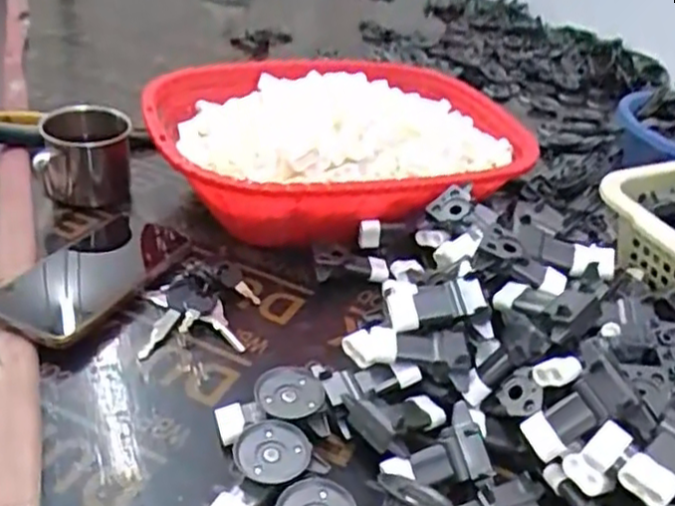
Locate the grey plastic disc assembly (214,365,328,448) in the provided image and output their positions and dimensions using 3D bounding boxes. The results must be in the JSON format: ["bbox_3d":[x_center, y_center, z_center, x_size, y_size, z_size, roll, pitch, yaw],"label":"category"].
[{"bbox_3d":[-0.041,0.099,0.449,0.067,0.028,0.041,-10,38,-23],"label":"grey plastic disc assembly"}]

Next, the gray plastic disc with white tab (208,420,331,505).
[{"bbox_3d":[-0.046,0.127,0.407,0.066,0.027,0.046,-24,45,-37],"label":"gray plastic disc with white tab"}]

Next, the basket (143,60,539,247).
[{"bbox_3d":[0.001,-0.106,0.700,0.348,0.102,0.289,-5,36,-16],"label":"basket"}]

